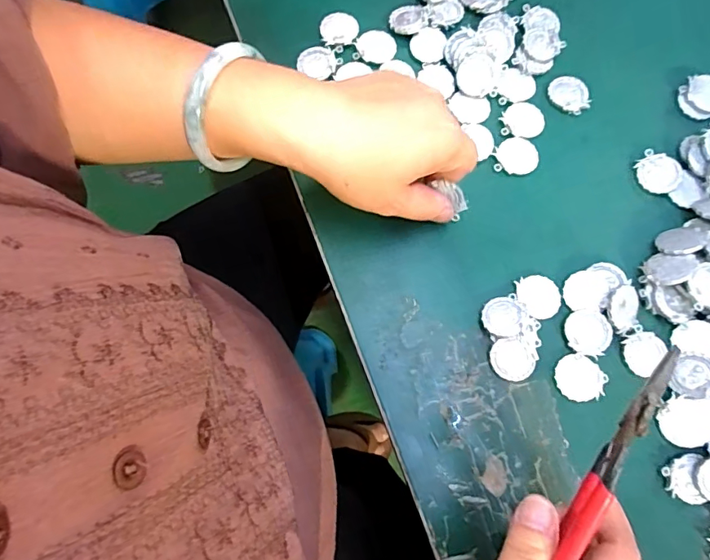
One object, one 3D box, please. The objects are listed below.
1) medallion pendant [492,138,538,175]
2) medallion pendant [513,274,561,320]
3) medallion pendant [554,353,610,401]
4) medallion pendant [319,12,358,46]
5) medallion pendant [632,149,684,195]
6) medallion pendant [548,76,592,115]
[{"bbox_3d":[0.111,-0.086,0.331,0.032,0.004,0.026,-9,76,-4],"label":"medallion pendant"},{"bbox_3d":[0.119,0.010,0.305,0.028,0.004,0.028,0,76,-1],"label":"medallion pendant"},{"bbox_3d":[0.139,0.061,0.293,0.030,0.004,0.027,42,79,9],"label":"medallion pendant"},{"bbox_3d":[-0.011,-0.184,0.349,0.028,0.004,0.025,-10,76,-4],"label":"medallion pendant"},{"bbox_3d":[0.209,-0.074,0.330,0.030,0.007,0.029,24,77,5],"label":"medallion pendant"},{"bbox_3d":[0.155,-0.134,0.344,0.027,0.004,0.030,-38,80,-10],"label":"medallion pendant"}]

